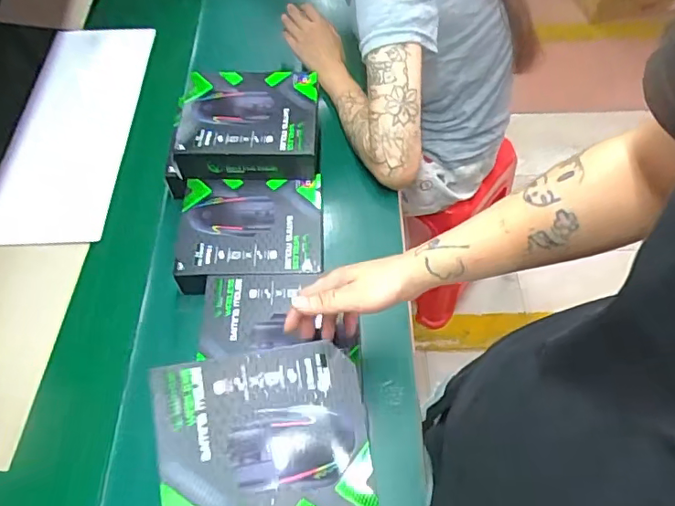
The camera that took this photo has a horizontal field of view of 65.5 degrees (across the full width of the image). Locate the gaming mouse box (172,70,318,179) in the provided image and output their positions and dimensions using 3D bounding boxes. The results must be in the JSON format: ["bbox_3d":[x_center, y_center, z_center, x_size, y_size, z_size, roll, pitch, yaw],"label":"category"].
[{"bbox_3d":[-0.123,-0.183,0.731,0.186,0.048,0.156,-1,59,-1],"label":"gaming mouse box"}]

